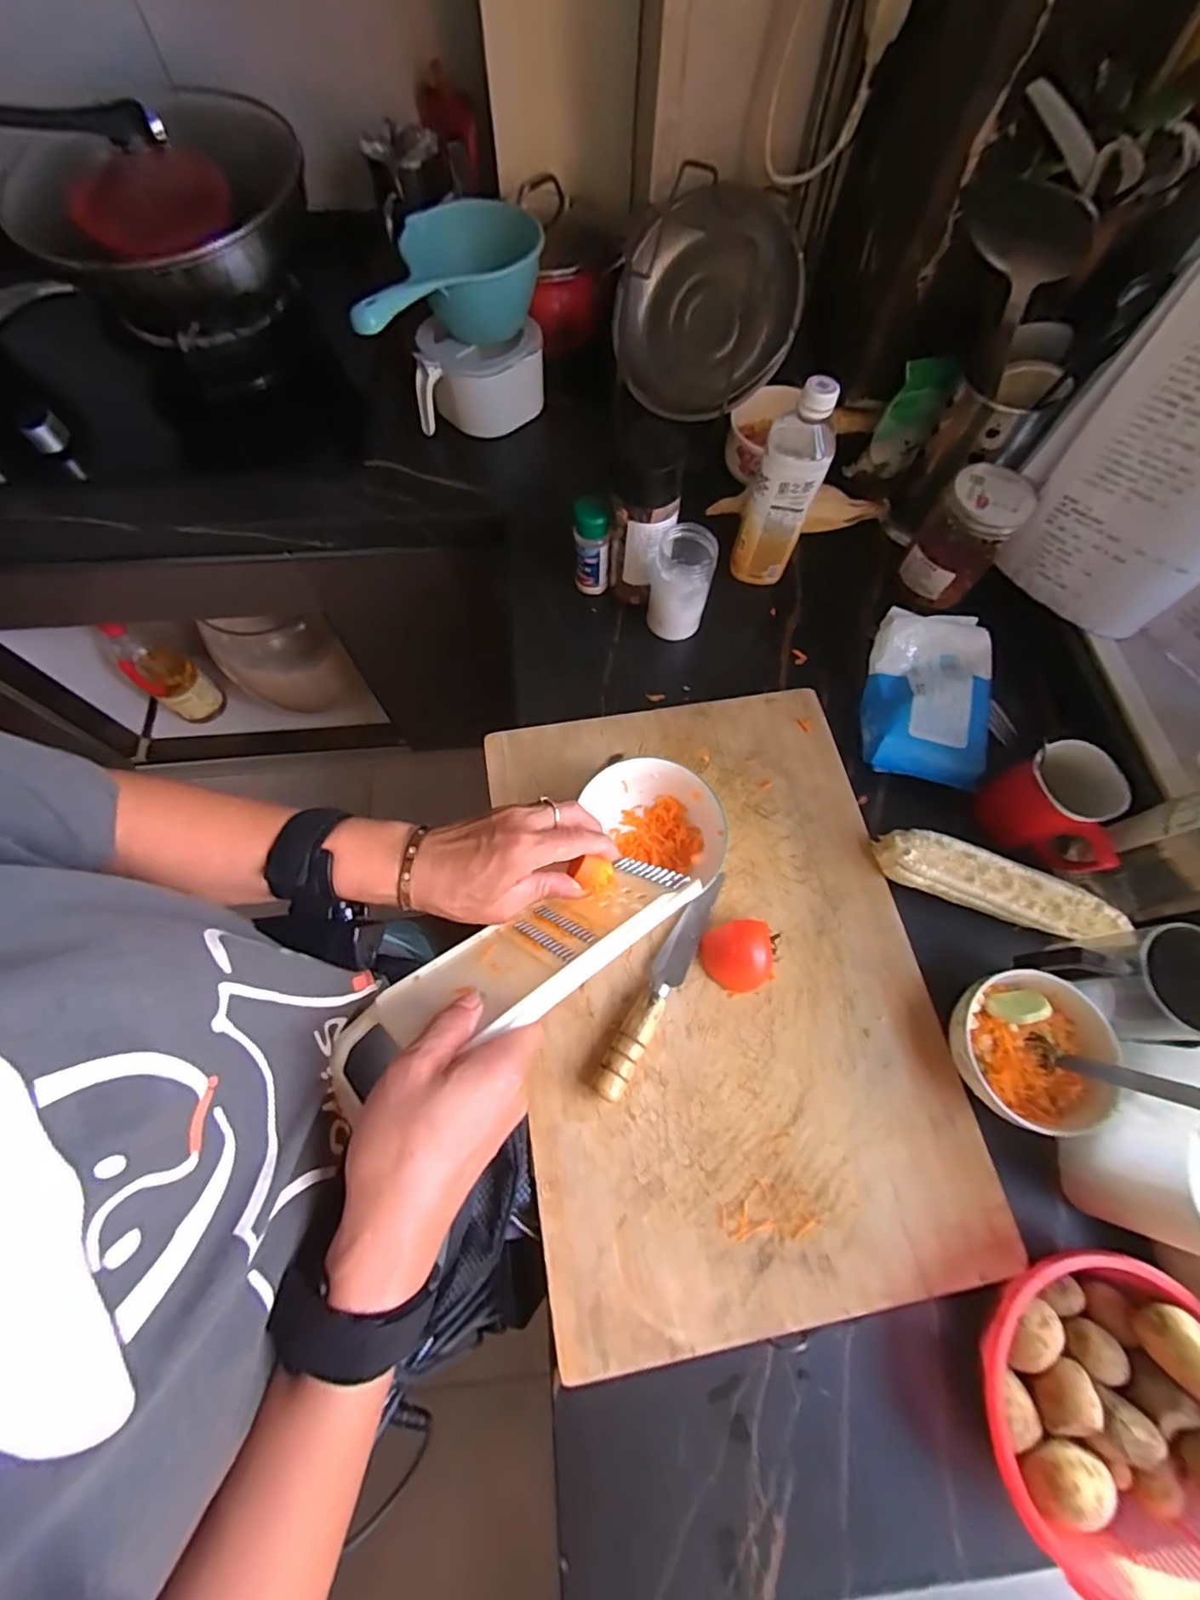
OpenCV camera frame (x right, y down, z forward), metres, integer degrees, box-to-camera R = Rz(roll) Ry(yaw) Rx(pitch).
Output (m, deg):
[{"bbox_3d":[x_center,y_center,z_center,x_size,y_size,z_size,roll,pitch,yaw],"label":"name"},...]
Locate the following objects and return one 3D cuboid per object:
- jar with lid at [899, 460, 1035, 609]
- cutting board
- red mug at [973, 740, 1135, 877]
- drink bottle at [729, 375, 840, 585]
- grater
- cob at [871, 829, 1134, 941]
[{"bbox_3d":[0.388,-0.280,0.612,0.080,0.114,0.095,36,72,12],"label":"jar with lid"},{"bbox_3d":[0.101,0.137,0.485,0.340,0.032,0.495,-9,69,-5],"label":"cutting board"},{"bbox_3d":[0.407,0.013,0.508,0.071,0.088,0.107,-28,72,-12],"label":"red mug"},{"bbox_3d":[0.186,-0.314,0.576,0.062,0.193,0.061,18,69,5],"label":"drink bottle"},{"bbox_3d":[-0.044,0.100,0.355,0.236,0.015,0.084,-26,27,-29],"label":"grater"},{"bbox_3d":[0.350,0.073,0.505,0.205,0.035,0.049,18,69,5],"label":"cob"}]

